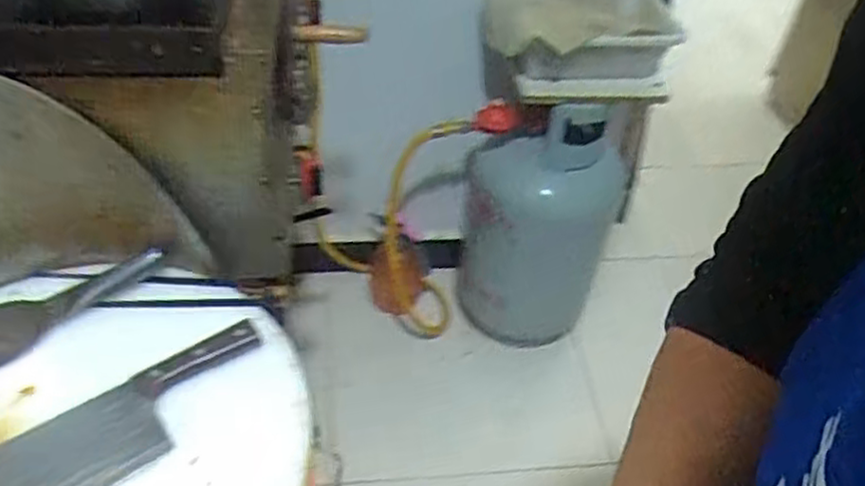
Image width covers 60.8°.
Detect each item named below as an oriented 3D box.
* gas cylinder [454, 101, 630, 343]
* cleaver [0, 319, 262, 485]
[{"bbox_3d":[0.238,-0.046,1.663,0.343,0.580,0.341,8,44,4],"label":"gas cylinder"},{"bbox_3d":[-0.273,0.158,0.620,0.280,0.029,0.088,-23,50,-26],"label":"cleaver"}]

